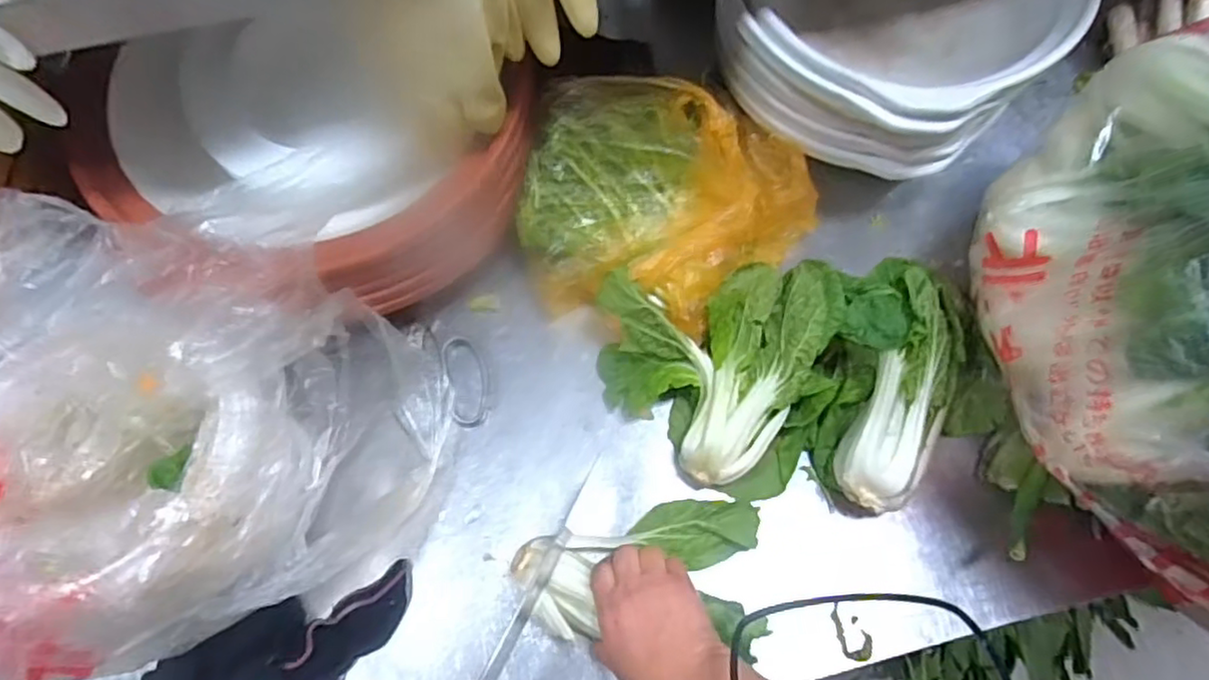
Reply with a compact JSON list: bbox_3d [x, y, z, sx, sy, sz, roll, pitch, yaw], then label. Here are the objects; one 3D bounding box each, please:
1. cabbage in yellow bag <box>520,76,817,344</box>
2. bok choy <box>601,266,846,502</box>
[{"bbox_3d":[0.065,-0.126,0.622,0.269,0.124,0.233,9,69,4],"label":"cabbage in yellow bag"},{"bbox_3d":[0.103,0.031,0.564,0.187,0.117,0.189,0,69,1],"label":"bok choy"}]

